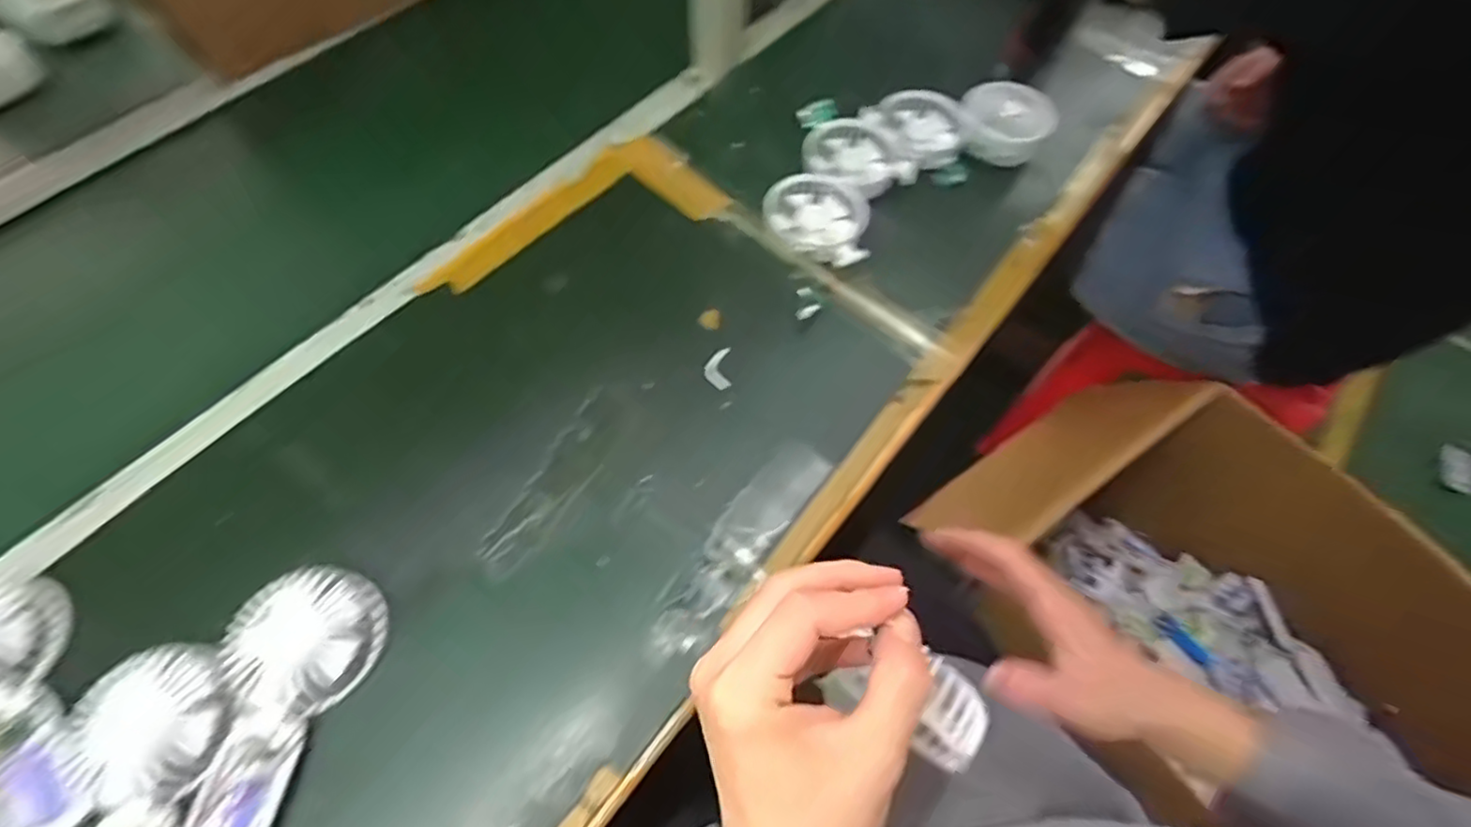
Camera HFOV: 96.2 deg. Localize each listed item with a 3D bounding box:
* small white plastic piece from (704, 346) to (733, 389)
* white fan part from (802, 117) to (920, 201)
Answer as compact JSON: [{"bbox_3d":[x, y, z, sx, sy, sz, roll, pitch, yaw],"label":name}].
[{"bbox_3d":[-0.015,-0.038,0.561,0.022,0.009,0.036,-2,61,-3],"label":"small white plastic piece"},{"bbox_3d":[0.122,-0.254,0.657,0.081,0.023,0.096,-34,67,-19],"label":"white fan part"}]

